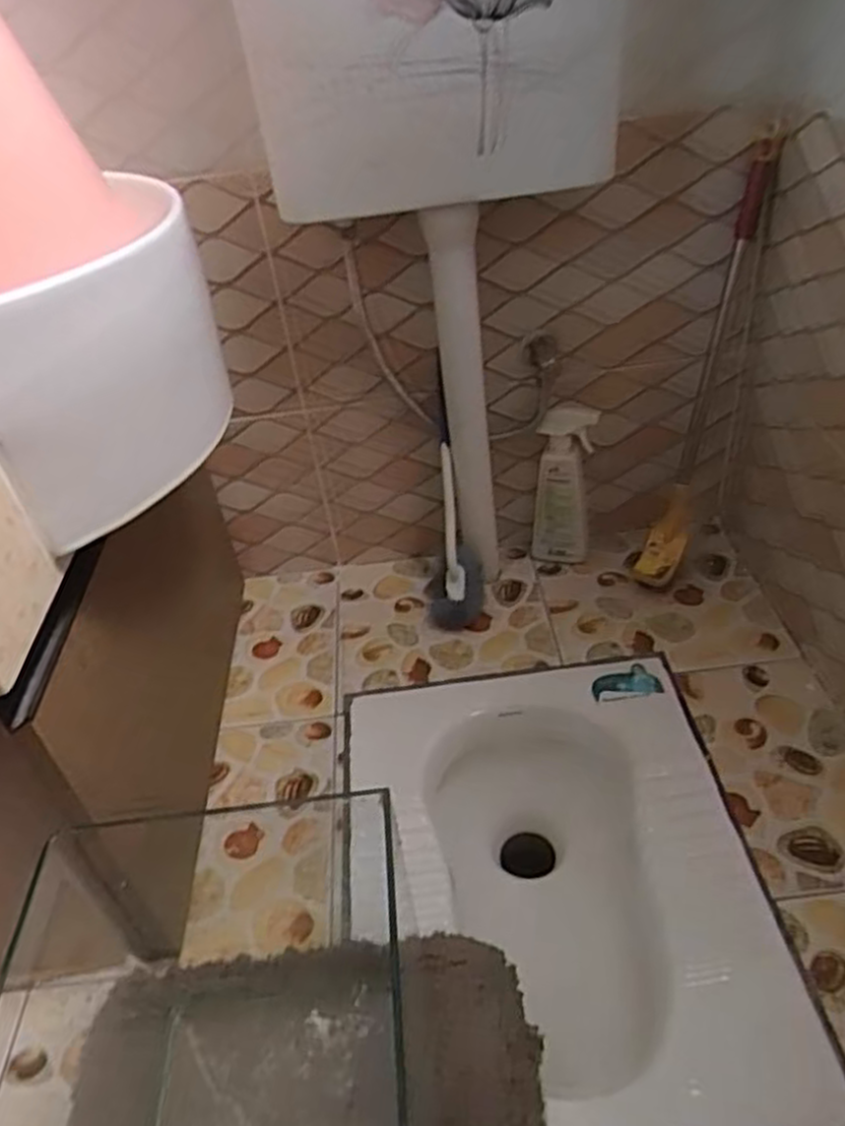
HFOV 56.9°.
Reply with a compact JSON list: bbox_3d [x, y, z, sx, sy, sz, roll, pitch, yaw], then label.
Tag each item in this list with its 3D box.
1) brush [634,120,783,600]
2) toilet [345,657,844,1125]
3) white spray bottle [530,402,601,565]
[{"bbox_3d":[0.350,-0.222,1.000,0.068,0.541,0.190,16,44,28],"label":"brush"},{"bbox_3d":[0.134,0.375,0.867,0.399,0.184,0.514,-7,38,1],"label":"toilet"},{"bbox_3d":[0.203,-0.107,1.132,0.081,0.243,0.056,9,41,21],"label":"white spray bottle"}]

